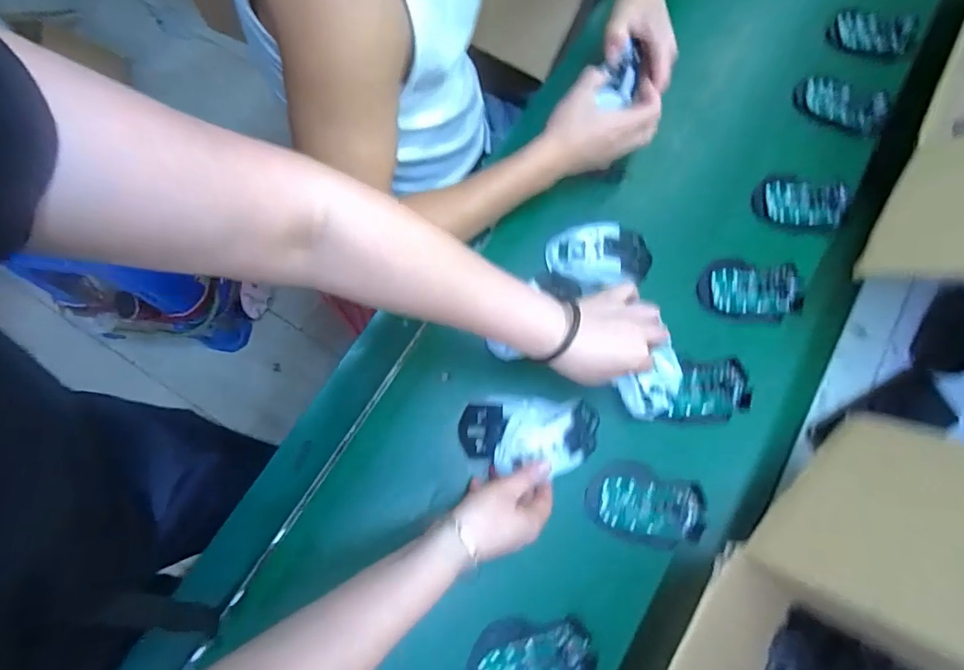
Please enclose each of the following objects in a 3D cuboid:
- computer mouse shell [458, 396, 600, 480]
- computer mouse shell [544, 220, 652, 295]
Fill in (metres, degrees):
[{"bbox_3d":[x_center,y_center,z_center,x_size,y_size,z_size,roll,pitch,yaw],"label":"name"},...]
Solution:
[{"bbox_3d":[0.047,0.099,0.473,0.136,0.048,0.076,3,74,0],"label":"computer mouse shell"},{"bbox_3d":[0.133,-0.089,0.535,0.112,0.030,0.074,-14,75,-5],"label":"computer mouse shell"}]

